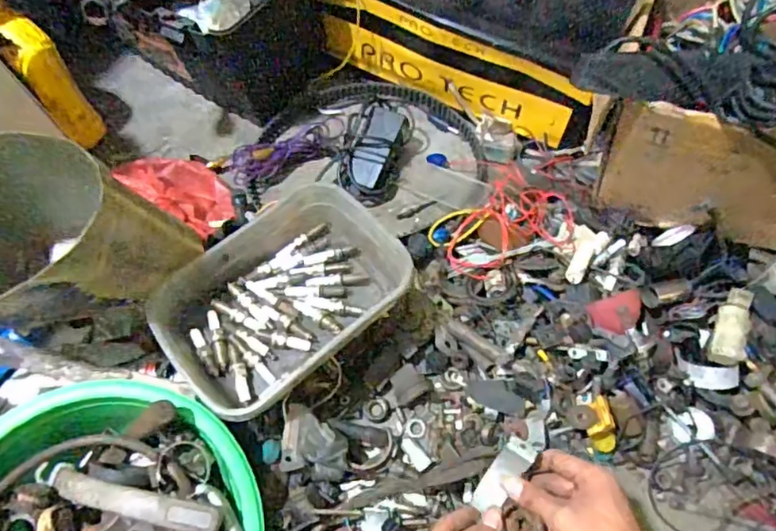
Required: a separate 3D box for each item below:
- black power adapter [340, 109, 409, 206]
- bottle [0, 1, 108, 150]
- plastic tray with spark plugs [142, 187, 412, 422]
[{"bbox_3d":[-0.020,-0.153,0.779,0.078,0.028,0.137,14,82,4],"label":"black power adapter"},{"bbox_3d":[-0.430,-0.243,0.718,0.058,0.211,0.055,-43,40,-19],"label":"bottle"},{"bbox_3d":[-0.108,0.036,0.606,0.248,0.066,0.181,-41,70,-19],"label":"plastic tray with spark plugs"}]

